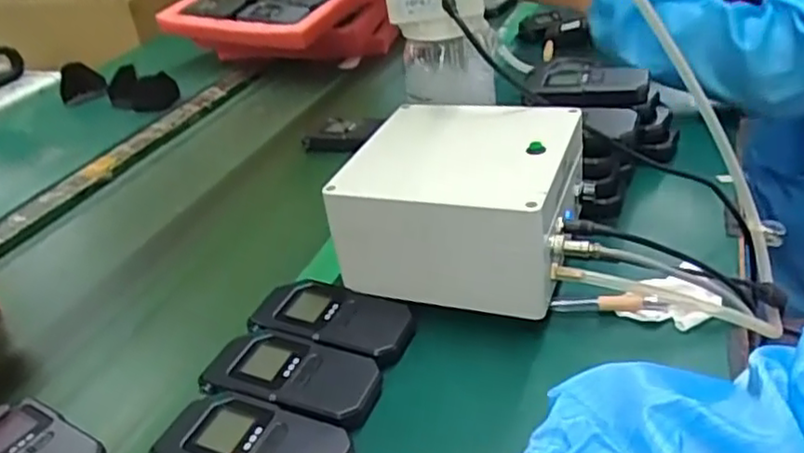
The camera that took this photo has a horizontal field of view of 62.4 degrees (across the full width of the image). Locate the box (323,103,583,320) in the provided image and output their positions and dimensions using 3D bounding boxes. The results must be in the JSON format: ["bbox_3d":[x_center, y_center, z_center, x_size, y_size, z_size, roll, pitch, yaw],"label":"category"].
[{"bbox_3d":[0.048,-0.014,0.527,0.157,0.108,0.162,7,35,23],"label":"box"}]

